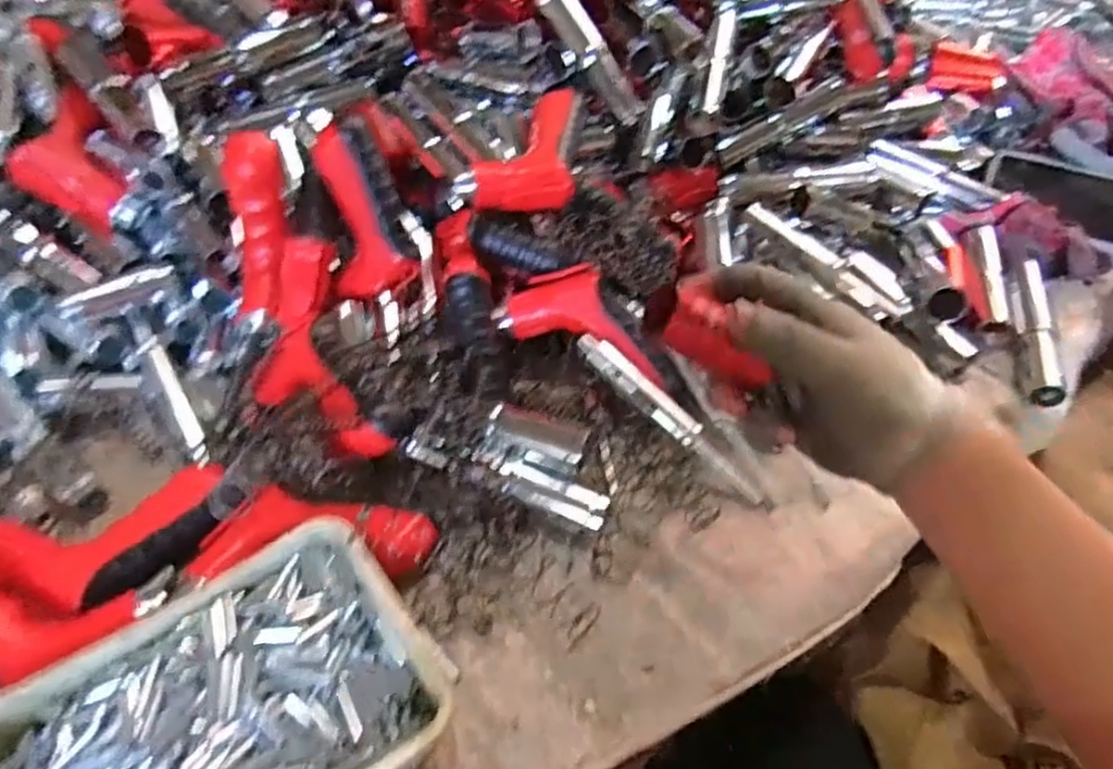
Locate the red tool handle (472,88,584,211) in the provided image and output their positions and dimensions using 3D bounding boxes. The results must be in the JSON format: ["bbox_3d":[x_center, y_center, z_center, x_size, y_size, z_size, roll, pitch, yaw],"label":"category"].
[{"bbox_3d":[-0.018,-0.179,0.545,0.068,0.032,0.120,5,48,2],"label":"red tool handle"}]

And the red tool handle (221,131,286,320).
[{"bbox_3d":[-0.207,-0.110,0.503,0.027,0.122,0.029,7,22,6],"label":"red tool handle"}]

